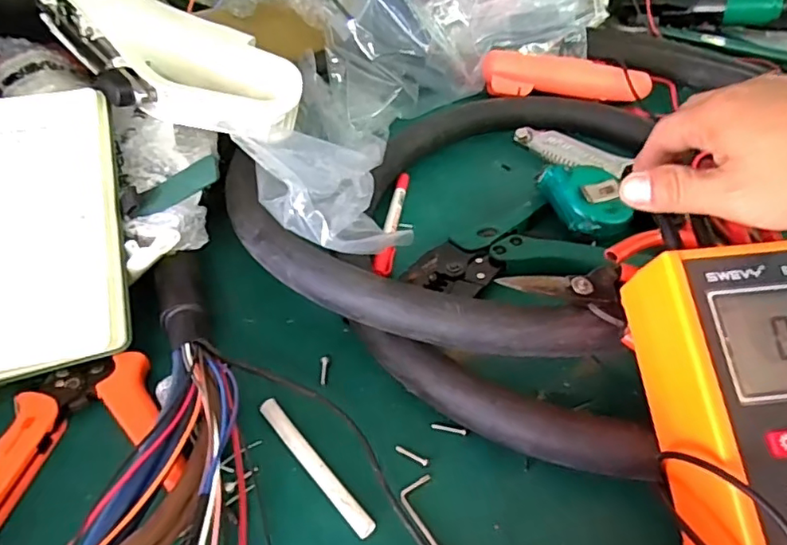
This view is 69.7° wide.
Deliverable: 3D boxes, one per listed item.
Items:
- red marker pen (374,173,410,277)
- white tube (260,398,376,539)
[{"bbox_3d":[0.001,-0.046,0.491,0.013,0.011,0.139,5,45,7],"label":"red marker pen"},{"bbox_3d":[-0.048,0.111,0.331,0.011,0.004,0.105,-31,52,-27],"label":"white tube"}]

